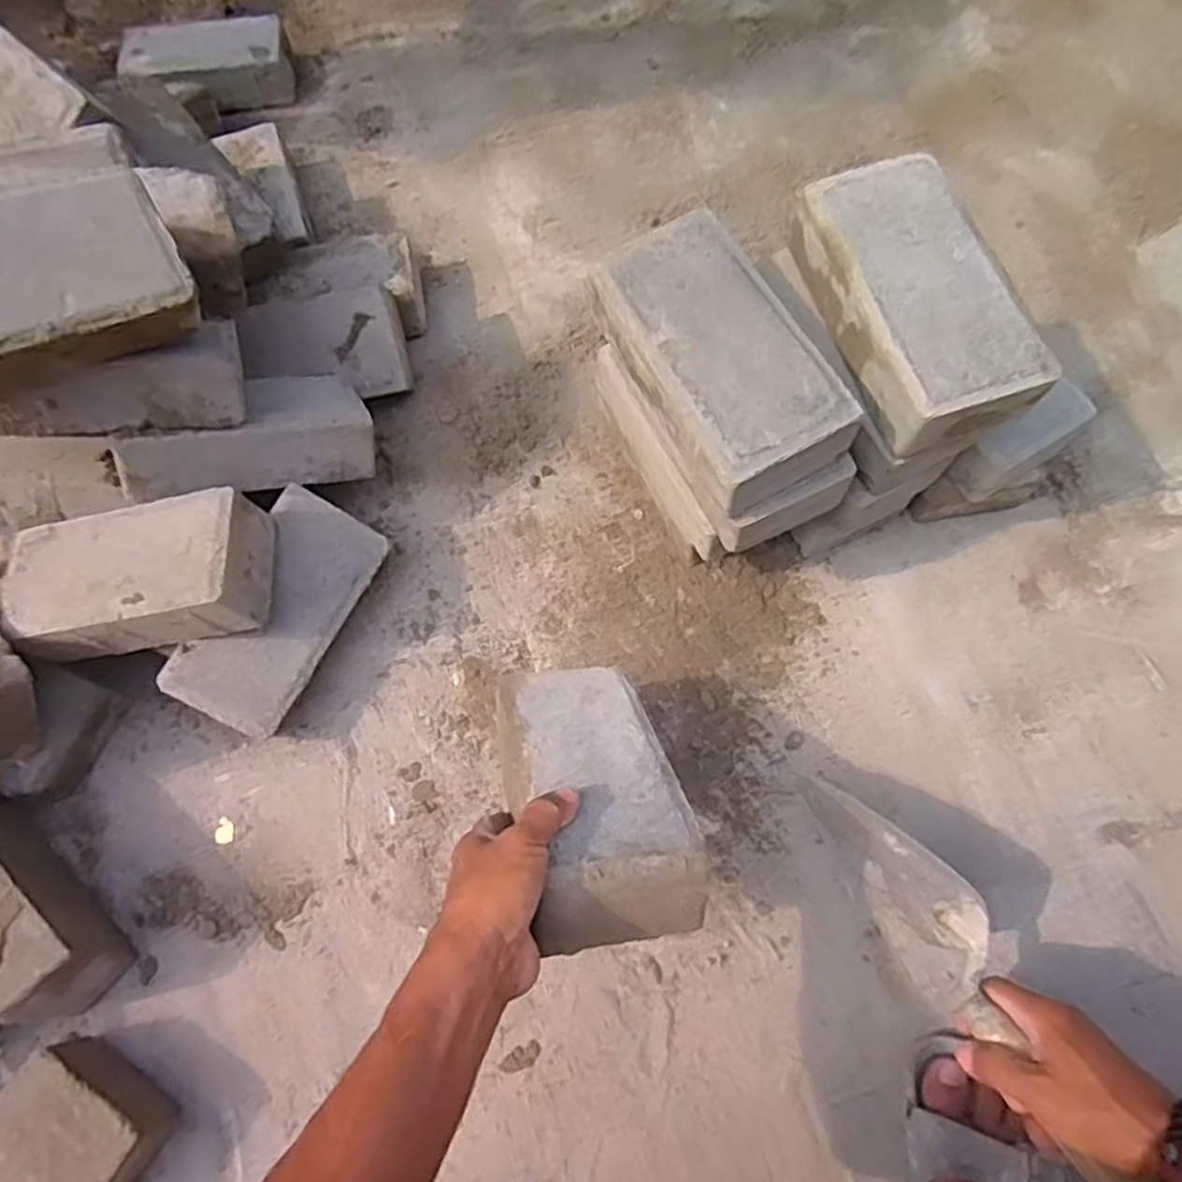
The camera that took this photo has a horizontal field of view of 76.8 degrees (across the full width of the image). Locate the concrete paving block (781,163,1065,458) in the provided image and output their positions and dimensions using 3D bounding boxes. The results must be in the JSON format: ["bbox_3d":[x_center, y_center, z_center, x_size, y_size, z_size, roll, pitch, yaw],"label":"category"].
[{"bbox_3d":[0.237,-0.212,0.549,0.104,0.072,0.207,-20,67,-4],"label":"concrete paving block"}]

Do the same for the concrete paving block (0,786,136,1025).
[{"bbox_3d":[-0.470,0.243,0.602,0.218,0.104,0.068,40,75,18],"label":"concrete paving block"}]

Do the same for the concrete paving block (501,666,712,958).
[{"bbox_3d":[-0.001,0.141,0.514,0.109,0.068,0.216,-5,30,-14],"label":"concrete paving block"}]

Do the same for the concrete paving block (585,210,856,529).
[{"bbox_3d":[0.091,-0.170,0.542,0.109,0.057,0.210,-30,68,-8],"label":"concrete paving block"}]

